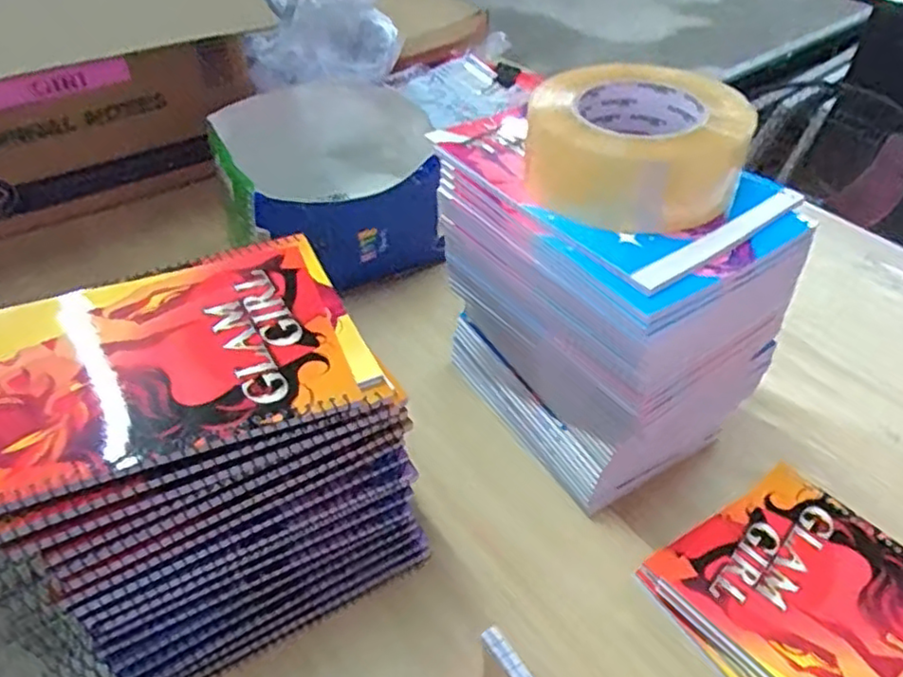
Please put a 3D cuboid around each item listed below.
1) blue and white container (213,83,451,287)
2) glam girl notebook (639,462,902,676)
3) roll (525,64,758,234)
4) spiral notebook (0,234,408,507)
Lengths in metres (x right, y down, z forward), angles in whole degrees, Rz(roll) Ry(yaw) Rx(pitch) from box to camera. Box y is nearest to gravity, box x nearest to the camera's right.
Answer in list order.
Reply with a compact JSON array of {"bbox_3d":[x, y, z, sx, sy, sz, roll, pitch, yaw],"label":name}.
[{"bbox_3d":[-0.123,-0.153,0.697,0.215,0.122,0.227,-9,44,-9],"label":"blue and white container"},{"bbox_3d":[0.249,0.177,0.430,0.142,0.013,0.201,-29,50,-27],"label":"glam girl notebook"},{"bbox_3d":[0.110,-0.120,0.417,0.127,0.053,0.109,15,46,16],"label":"roll"},{"bbox_3d":[-0.158,0.009,0.375,0.213,0.016,0.156,-18,46,-17],"label":"spiral notebook"}]

